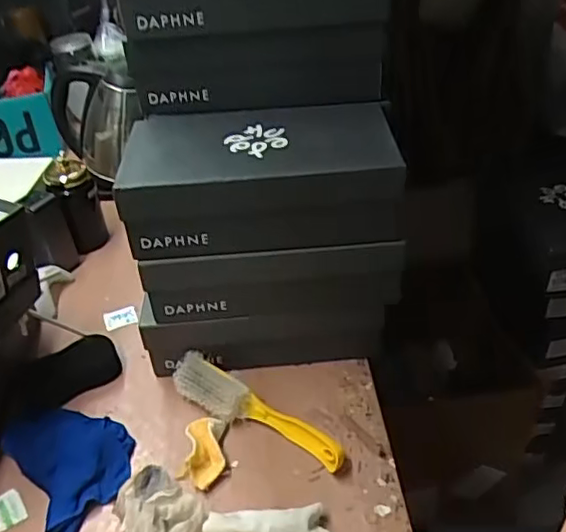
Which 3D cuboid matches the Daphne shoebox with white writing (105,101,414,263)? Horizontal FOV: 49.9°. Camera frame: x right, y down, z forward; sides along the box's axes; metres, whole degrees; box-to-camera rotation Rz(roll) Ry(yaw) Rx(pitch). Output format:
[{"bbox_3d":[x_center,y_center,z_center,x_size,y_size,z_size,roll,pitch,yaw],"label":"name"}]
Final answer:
[{"bbox_3d":[-0.022,-0.104,0.689,0.288,0.097,0.167,-3,38,0],"label":"Daphne shoebox with white writing"}]

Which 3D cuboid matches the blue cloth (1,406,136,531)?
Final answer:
[{"bbox_3d":[-0.232,0.211,0.679,0.114,0.032,0.161,-28,44,-28],"label":"blue cloth"}]

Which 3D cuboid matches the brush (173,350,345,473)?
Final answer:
[{"bbox_3d":[-0.041,0.161,0.707,0.213,0.043,0.051,20,44,27],"label":"brush"}]

